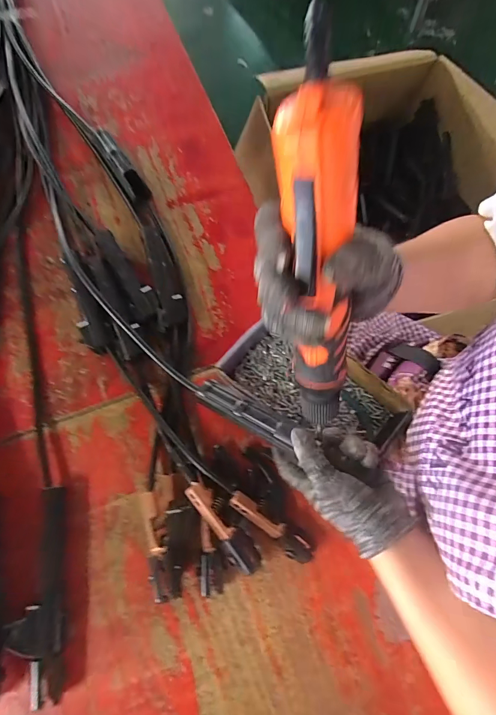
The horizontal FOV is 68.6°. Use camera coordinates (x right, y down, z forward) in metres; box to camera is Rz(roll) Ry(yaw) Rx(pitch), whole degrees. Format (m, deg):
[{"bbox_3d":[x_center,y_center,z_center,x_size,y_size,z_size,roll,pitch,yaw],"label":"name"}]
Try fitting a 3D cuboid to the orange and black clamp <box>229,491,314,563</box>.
[{"bbox_3d":[0.026,0.182,0.394,0.102,0.040,0.027,37,76,12],"label":"orange and black clamp"}]

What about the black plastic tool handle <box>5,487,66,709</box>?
[{"bbox_3d":[-0.218,0.243,0.383,0.045,0.026,0.194,-9,72,-2],"label":"black plastic tool handle"}]

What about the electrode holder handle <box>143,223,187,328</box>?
[{"bbox_3d":[-0.111,-0.110,0.496,0.037,0.030,0.152,-12,72,-3],"label":"electrode holder handle"}]

